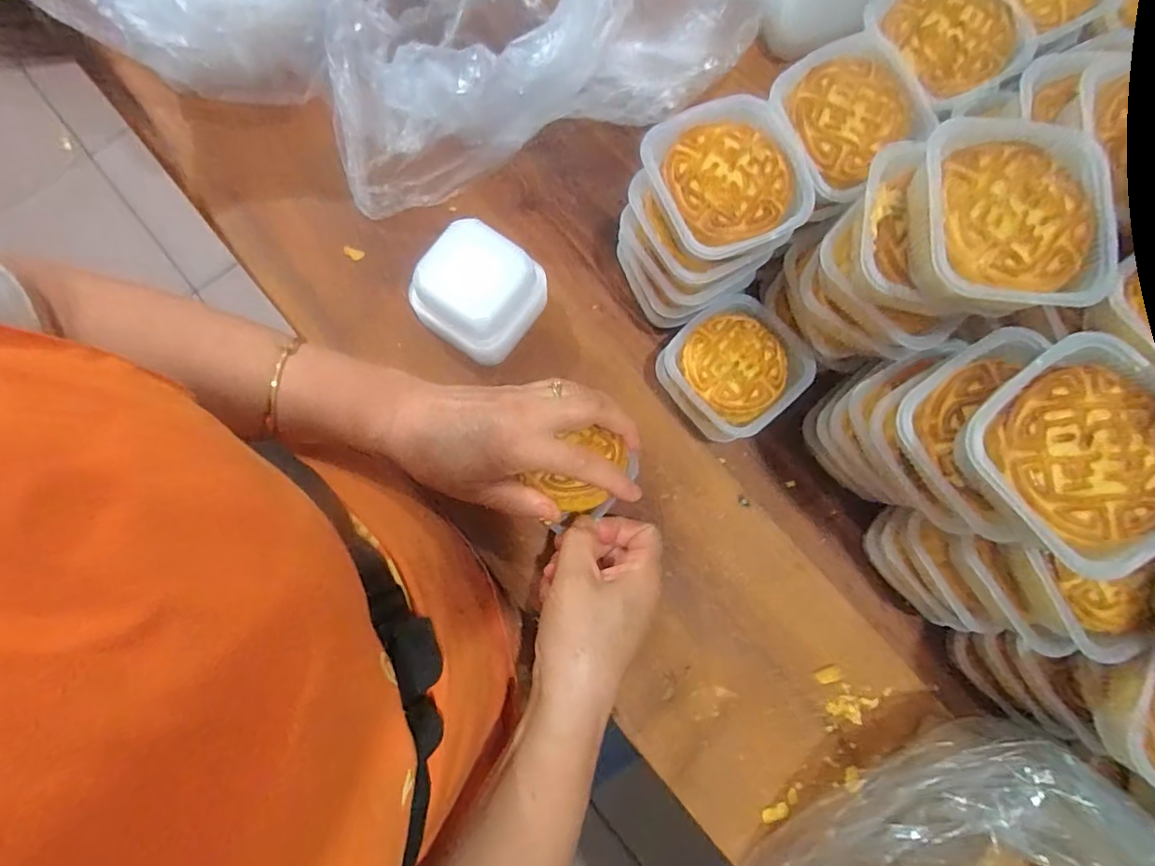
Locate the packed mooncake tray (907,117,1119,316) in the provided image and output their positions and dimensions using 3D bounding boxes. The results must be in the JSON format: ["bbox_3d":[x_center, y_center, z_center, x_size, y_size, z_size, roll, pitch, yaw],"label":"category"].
[{"bbox_3d":[0.185,-0.088,0.241,0.076,0.027,0.082,4,79,0],"label":"packed mooncake tray"}]

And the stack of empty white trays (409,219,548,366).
[{"bbox_3d":[-0.071,-0.098,0.401,0.079,0.063,0.075,33,80,6],"label":"stack of empty white trays"}]

